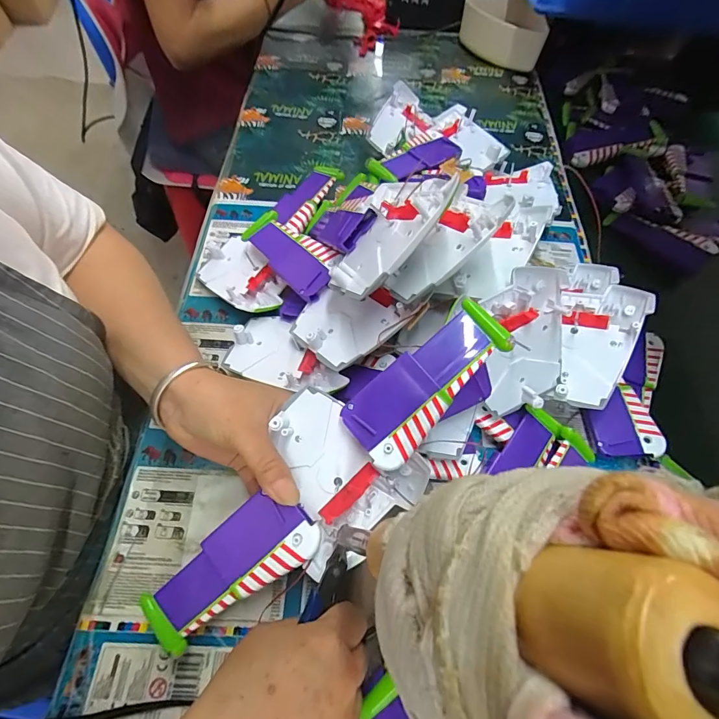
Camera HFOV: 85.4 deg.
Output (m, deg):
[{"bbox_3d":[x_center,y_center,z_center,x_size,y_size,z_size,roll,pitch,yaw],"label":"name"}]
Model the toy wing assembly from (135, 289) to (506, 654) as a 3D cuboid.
[{"bbox_3d":[-0.024,0.071,0.266,0.288,0.030,0.083,-44,71,-2],"label":"toy wing assembly"}]

